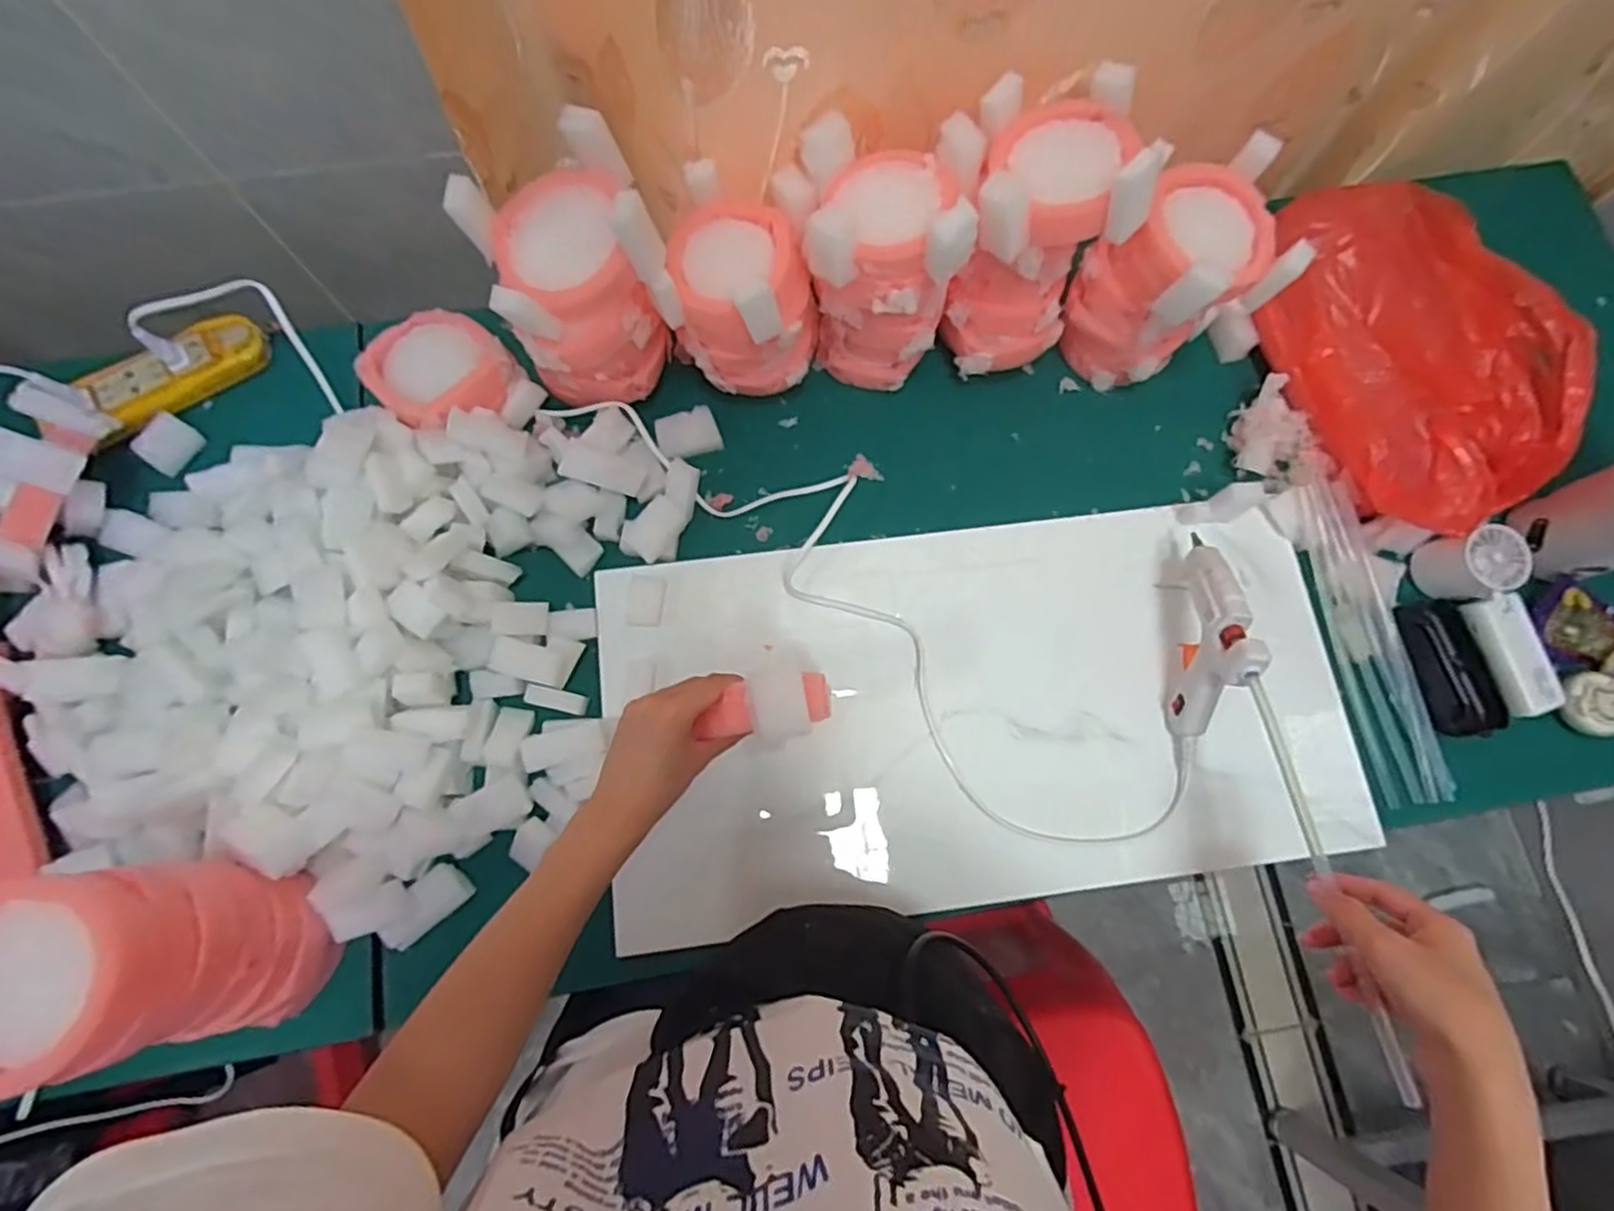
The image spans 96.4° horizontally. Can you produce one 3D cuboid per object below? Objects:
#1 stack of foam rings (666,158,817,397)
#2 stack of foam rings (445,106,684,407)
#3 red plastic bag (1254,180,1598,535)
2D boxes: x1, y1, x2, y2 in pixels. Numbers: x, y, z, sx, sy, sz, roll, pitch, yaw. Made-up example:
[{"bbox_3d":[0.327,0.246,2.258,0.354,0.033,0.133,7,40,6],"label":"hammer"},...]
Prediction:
[{"bbox_3d":[-0.057,-0.254,0.566,0.125,0.151,0.118,-5,75,-2],"label":"stack of foam rings"},{"bbox_3d":[-0.168,-0.239,0.538,0.116,0.169,0.090,-23,77,-7],"label":"stack of foam rings"},{"bbox_3d":[0.491,-0.220,0.591,0.135,0.103,0.333,-10,75,-4],"label":"red plastic bag"}]

